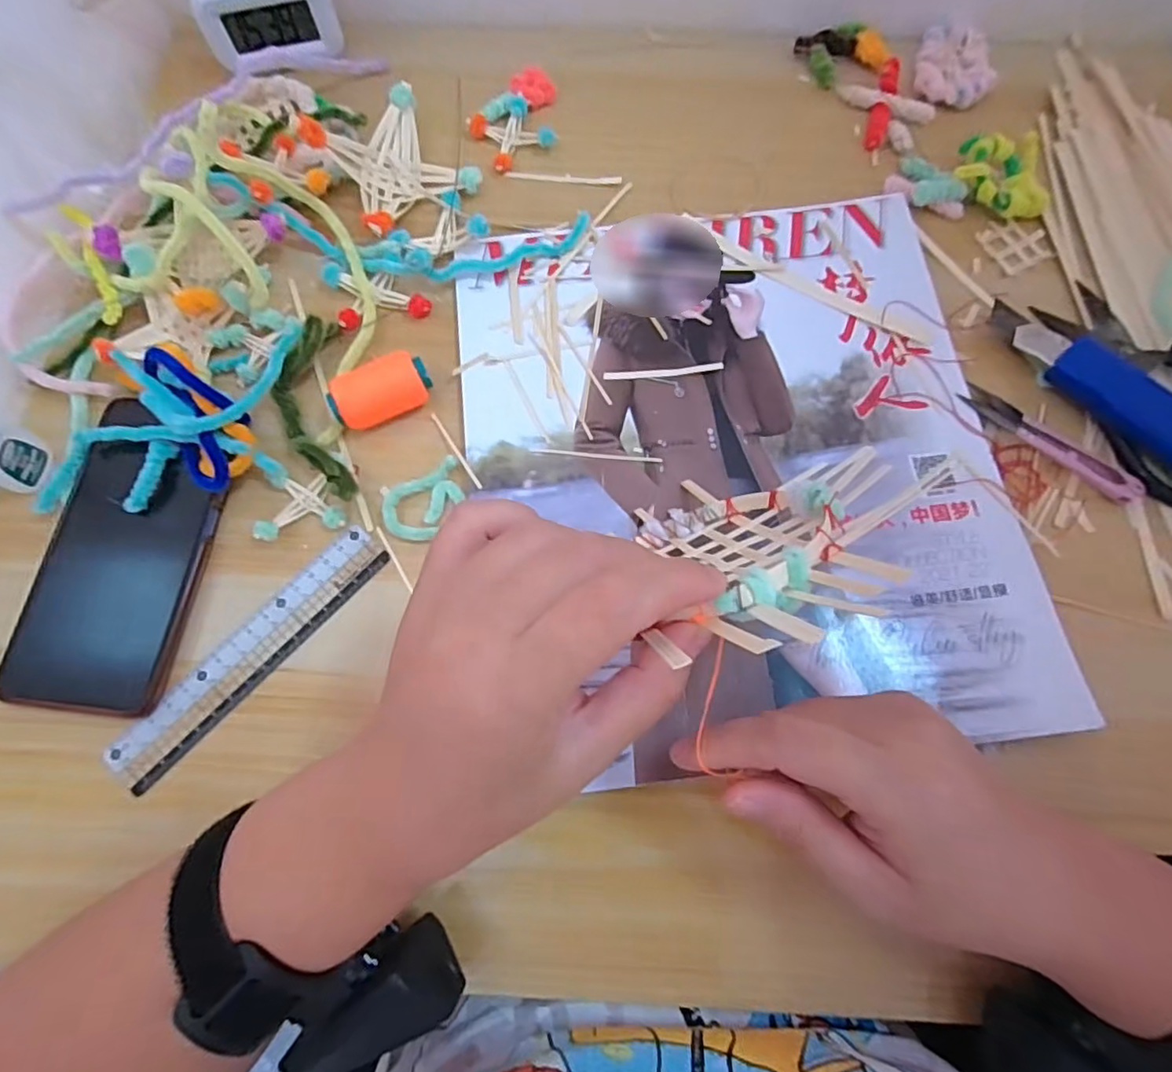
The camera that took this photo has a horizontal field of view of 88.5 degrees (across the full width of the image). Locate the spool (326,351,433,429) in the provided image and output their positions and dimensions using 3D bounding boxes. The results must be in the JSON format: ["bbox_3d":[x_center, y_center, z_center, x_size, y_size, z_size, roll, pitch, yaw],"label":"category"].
[{"bbox_3d":[-0.112,-0.078,0.332,0.053,0.030,0.024,-26,74,-7],"label":"spool"}]

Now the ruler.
[{"bbox_3d":[-0.167,0.057,0.303,0.029,0.006,0.156,41,78,12],"label":"ruler"}]

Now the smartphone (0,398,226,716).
[{"bbox_3d":[-0.238,0.007,0.313,0.076,0.015,0.160,6,73,3],"label":"smartphone"}]

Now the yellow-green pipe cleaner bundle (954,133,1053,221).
[{"bbox_3d":[0.264,-0.228,0.378,0.063,0.021,0.055,41,78,12],"label":"yellow-green pipe cleaner bundle"}]

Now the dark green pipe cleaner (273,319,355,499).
[{"bbox_3d":[-0.151,-0.068,0.330,0.038,0.026,0.115,-14,73,-3],"label":"dark green pipe cleaner"}]

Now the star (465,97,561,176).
[{"bbox_3d":[-0.051,-0.270,0.403,0.047,0.011,0.044,-36,76,-10],"label":"star"}]

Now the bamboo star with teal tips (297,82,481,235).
[{"bbox_3d":[-0.123,-0.239,0.374,0.081,0.041,0.081,-37,76,-10],"label":"bamboo star with teal tips"}]

